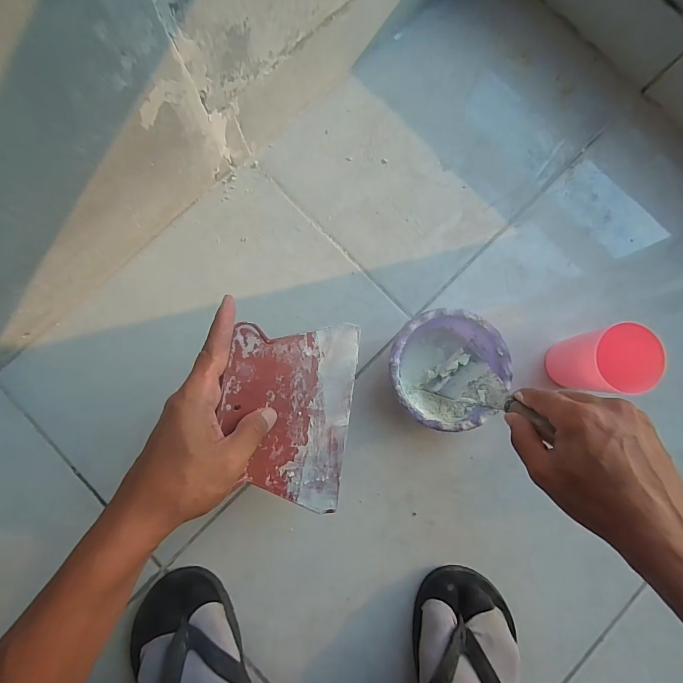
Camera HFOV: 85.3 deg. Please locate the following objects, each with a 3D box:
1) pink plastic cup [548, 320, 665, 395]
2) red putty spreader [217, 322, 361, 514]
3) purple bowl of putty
[{"bbox_3d":[0.276,0.021,0.407,0.067,0.103,0.065,0,84,-1],"label":"pink plastic cup"},{"bbox_3d":[-0.043,0.060,0.321,0.119,0.004,0.160,13,82,-31],"label":"red putty spreader"},{"bbox_3d":[0.116,0.032,0.420,0.126,0.057,0.123,0,84,-1],"label":"purple bowl of putty"}]

